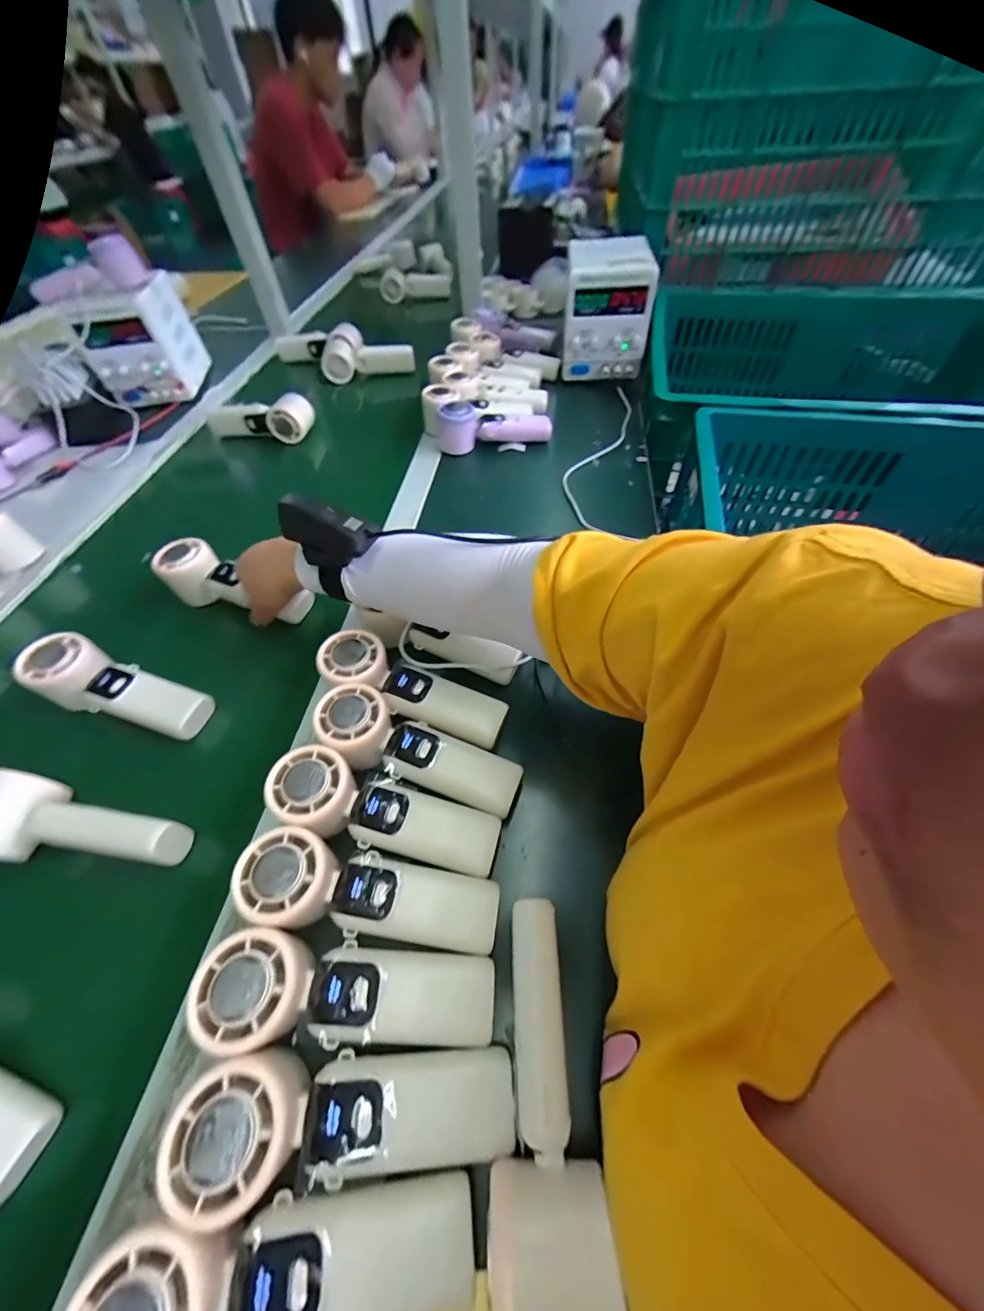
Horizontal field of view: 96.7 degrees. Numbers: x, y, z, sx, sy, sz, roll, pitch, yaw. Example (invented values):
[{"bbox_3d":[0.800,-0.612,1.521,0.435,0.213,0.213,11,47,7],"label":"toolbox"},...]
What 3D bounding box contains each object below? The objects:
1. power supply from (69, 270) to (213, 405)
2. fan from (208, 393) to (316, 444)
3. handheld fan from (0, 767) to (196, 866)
[{"bbox_3d":[-0.618,-0.559,0.776,0.136,0.141,0.160,-10,55,-3],"label":"power supply"},{"bbox_3d":[-0.368,-0.384,0.700,0.173,0.048,0.049,12,57,12],"label":"fan"},{"bbox_3d":[-0.302,0.122,0.317,0.149,0.045,0.056,5,56,8],"label":"handheld fan"}]

